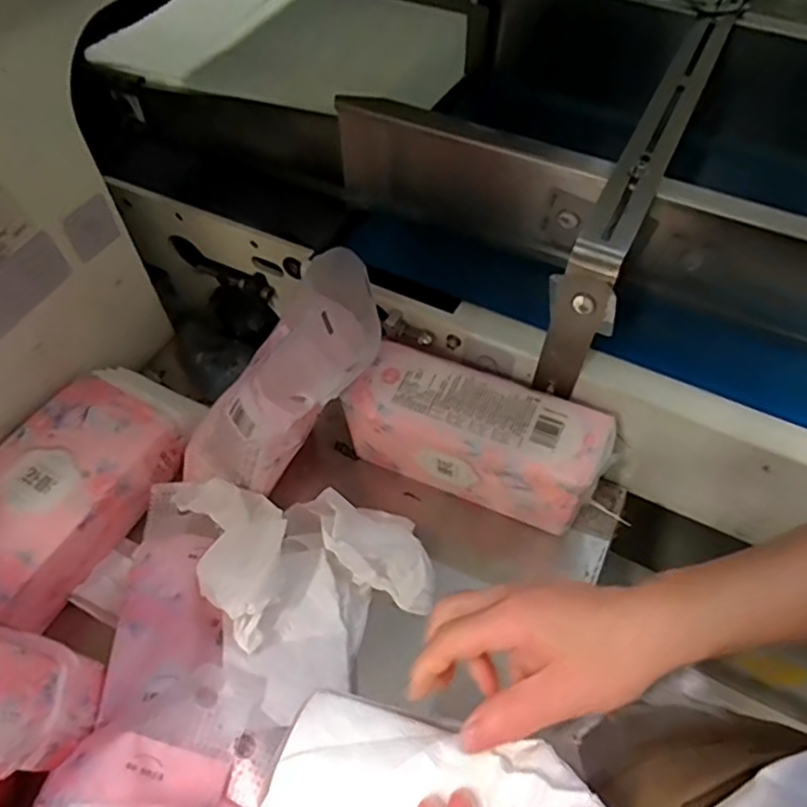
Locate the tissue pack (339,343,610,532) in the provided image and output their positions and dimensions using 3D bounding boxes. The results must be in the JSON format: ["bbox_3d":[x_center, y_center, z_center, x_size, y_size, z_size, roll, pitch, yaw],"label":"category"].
[{"bbox_3d":[0.071,0.036,0.635,0.252,0.125,0.087,21,58,14],"label":"tissue pack"}]

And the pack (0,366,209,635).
[{"bbox_3d":[-0.335,0.072,0.641,0.142,0.066,0.294,24,59,15],"label":"pack"}]

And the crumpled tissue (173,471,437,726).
[{"bbox_3d":[-0.082,0.163,0.604,0.209,0.089,0.232,-22,58,-14],"label":"crumpled tissue"}]

